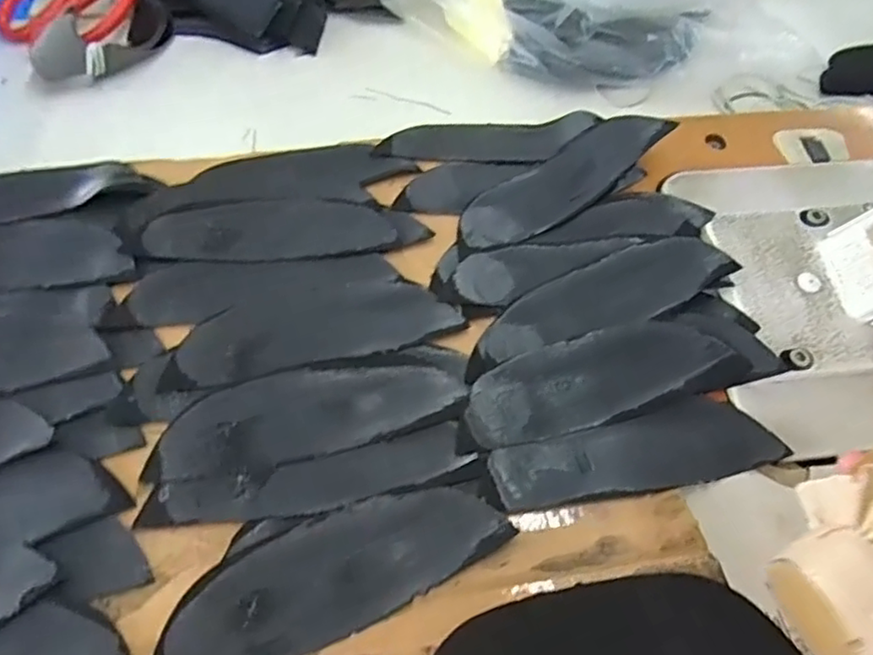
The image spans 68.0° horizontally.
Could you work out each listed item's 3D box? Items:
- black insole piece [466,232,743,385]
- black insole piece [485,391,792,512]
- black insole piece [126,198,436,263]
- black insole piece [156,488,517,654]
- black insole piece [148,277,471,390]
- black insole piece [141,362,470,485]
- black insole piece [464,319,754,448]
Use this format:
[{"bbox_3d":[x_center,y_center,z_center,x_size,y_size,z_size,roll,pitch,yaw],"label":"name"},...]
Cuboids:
[{"bbox_3d":[0.083,-0.017,0.343,0.154,0.009,0.042,-16,56,-14],"label":"black insole piece"},{"bbox_3d":[0.093,0.059,0.304,0.135,0.004,0.044,-11,62,-14],"label":"black insole piece"},{"bbox_3d":[-0.088,-0.057,0.370,0.159,0.007,0.049,-5,54,-6],"label":"black insole piece"},{"bbox_3d":[-0.042,0.101,0.265,0.144,0.006,0.047,-17,56,-15],"label":"black insole piece"},{"bbox_3d":[-0.063,-0.003,0.335,0.145,0.004,0.053,-12,59,-13],"label":"black insole piece"},{"bbox_3d":[-0.059,0.039,0.304,0.142,0.004,0.045,-9,54,-9],"label":"black insole piece"},{"bbox_3d":[0.082,0.024,0.322,0.140,0.005,0.045,-14,55,-12],"label":"black insole piece"}]

